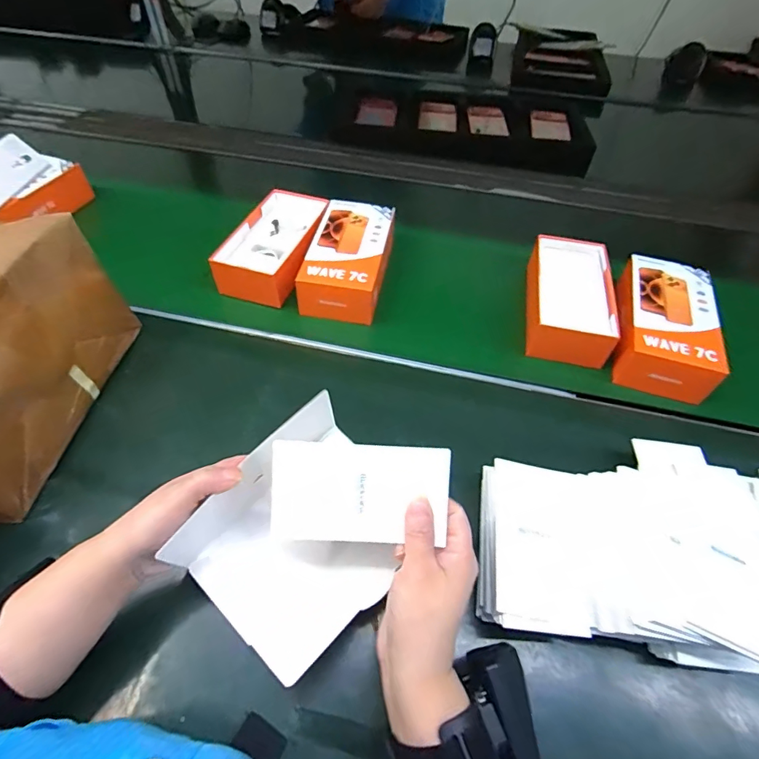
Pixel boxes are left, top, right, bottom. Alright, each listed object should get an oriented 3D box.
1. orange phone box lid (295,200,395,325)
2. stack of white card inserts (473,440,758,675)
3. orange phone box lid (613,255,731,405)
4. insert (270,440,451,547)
[{"bbox_3d":[-0.038,-0.157,0.594,0.094,0.061,0.183,9,53,3],"label":"orange phone box lid"},{"bbox_3d":[0.223,0.124,0.363,0.283,0.050,0.176,4,52,-1],"label":"stack of white card inserts"},{"bbox_3d":[0.327,-0.068,0.527,0.103,0.050,0.178,17,53,9],"label":"orange phone box lid"},{"bbox_3d":[-0.014,0.078,0.306,0.119,0.004,0.066,2,90,5],"label":"insert"}]

